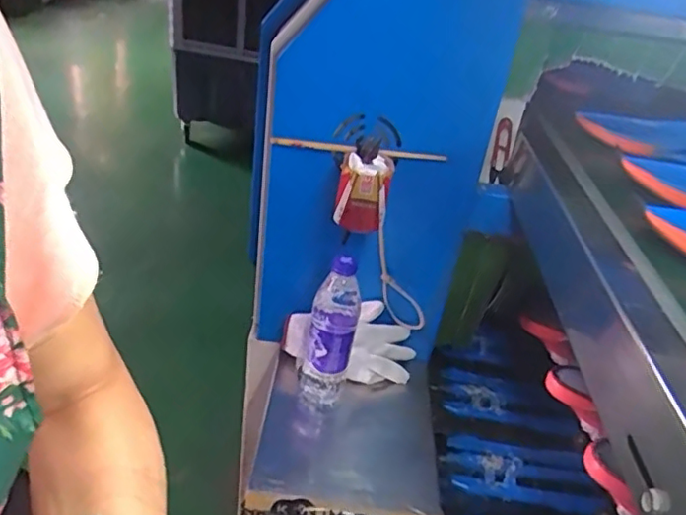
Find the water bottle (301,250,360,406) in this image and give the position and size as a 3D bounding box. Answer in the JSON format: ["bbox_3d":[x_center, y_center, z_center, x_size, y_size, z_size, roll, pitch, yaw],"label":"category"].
[{"bbox_3d":[-0.019,0.100,0.822,0.075,0.220,0.070,4,25,-2],"label":"water bottle"}]

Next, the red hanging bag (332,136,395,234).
[{"bbox_3d":[0.026,-0.086,0.767,0.068,0.098,0.066,6,26,3],"label":"red hanging bag"}]

